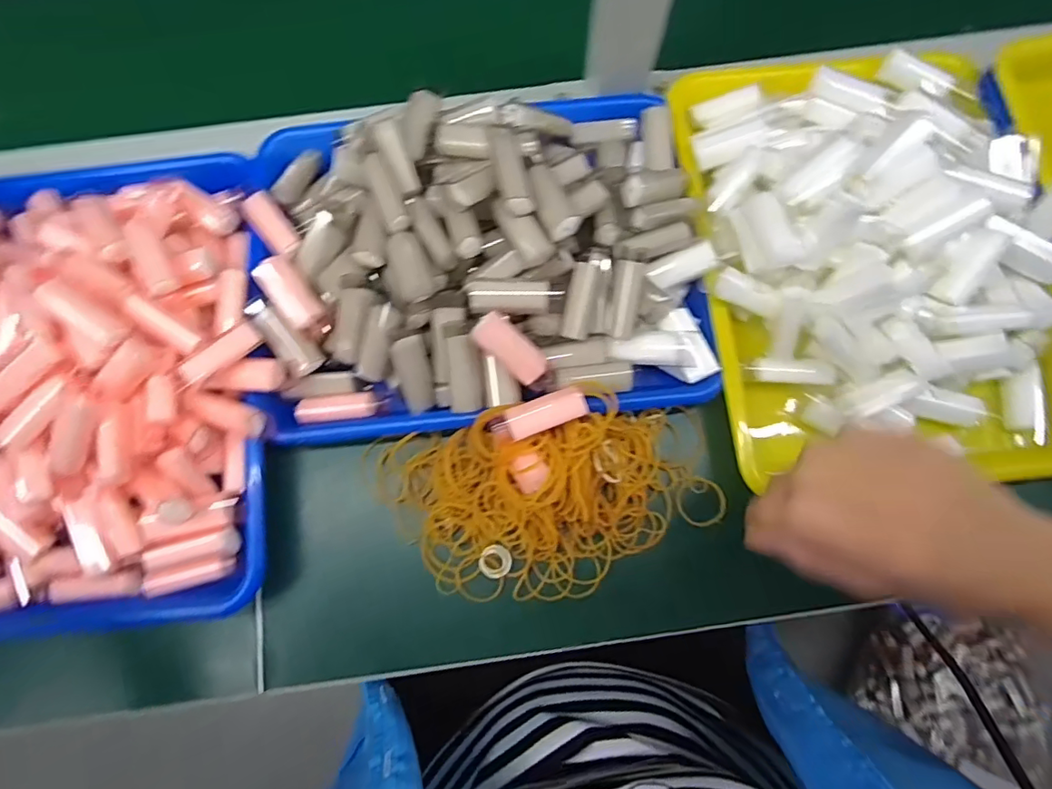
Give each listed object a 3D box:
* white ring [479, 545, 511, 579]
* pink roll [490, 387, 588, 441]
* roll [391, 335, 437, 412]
[{"bbox_3d":[-0.020,0.112,0.355,0.021,0.004,0.022,0,77,0],"label":"white ring"},{"bbox_3d":[0.009,0.014,0.341,0.060,0.019,0.021,-21,77,-4],"label":"pink roll"},{"bbox_3d":[-0.075,-0.014,0.356,0.021,0.014,0.052,-9,113,-2],"label":"roll"}]

